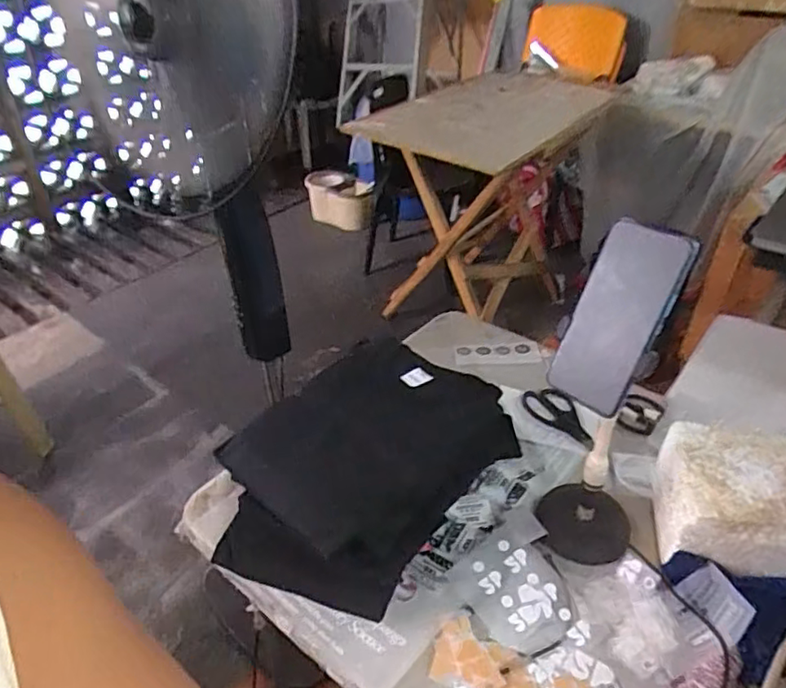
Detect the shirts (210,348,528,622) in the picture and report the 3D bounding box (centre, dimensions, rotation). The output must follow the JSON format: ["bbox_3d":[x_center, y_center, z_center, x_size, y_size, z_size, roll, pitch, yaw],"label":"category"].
[{"bbox_3d":[-0.042,0.148,0.699,0.231,0.133,0.303,26,44,30],"label":"shirts"}]

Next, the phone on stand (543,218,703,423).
[{"bbox_3d":[0.197,-0.023,0.522,0.076,0.165,0.015,31,18,34],"label":"phone on stand"}]

